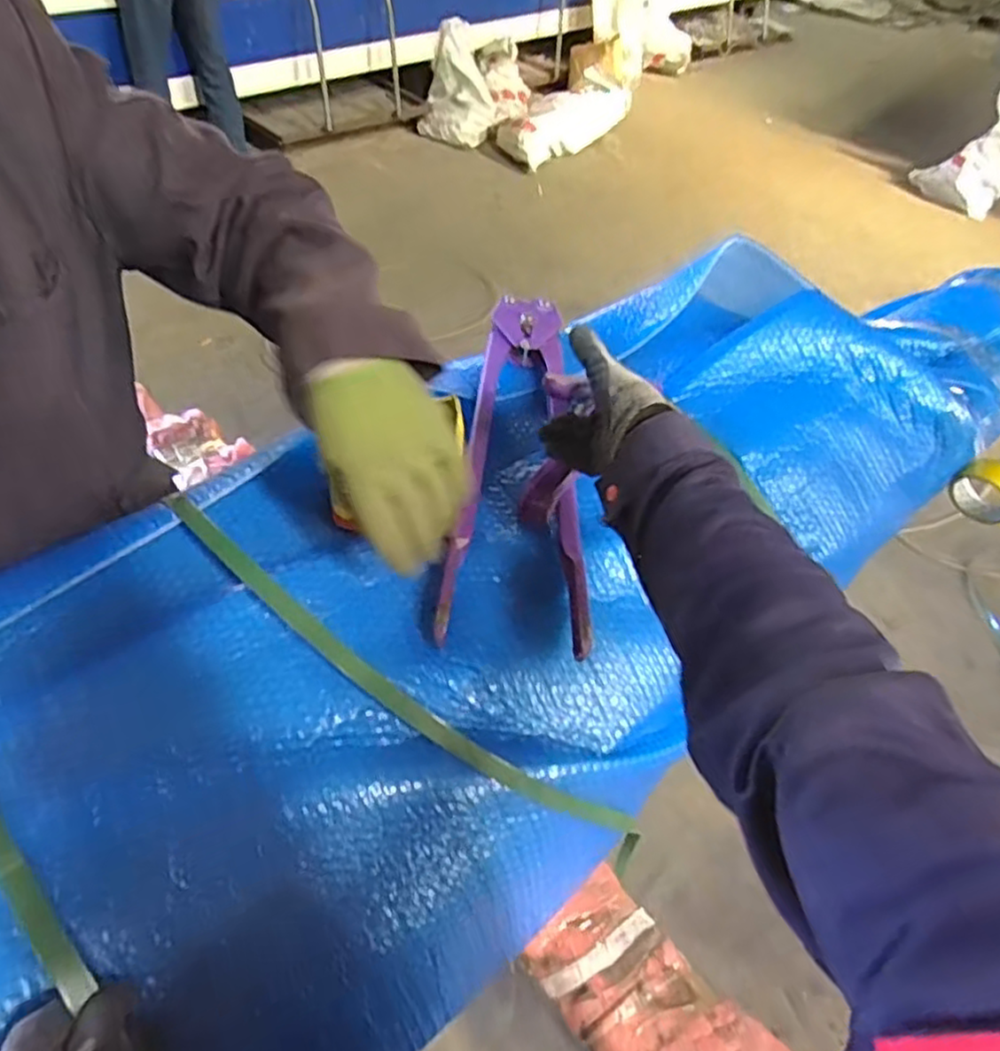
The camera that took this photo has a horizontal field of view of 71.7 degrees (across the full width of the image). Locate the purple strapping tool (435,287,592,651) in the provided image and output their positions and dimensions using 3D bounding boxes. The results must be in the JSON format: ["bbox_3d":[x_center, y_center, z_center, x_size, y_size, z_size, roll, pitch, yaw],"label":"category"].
[{"bbox_3d":[0.019,-0.091,0.715,0.132,0.043,0.479,4,50,-3],"label":"purple strapping tool"}]

